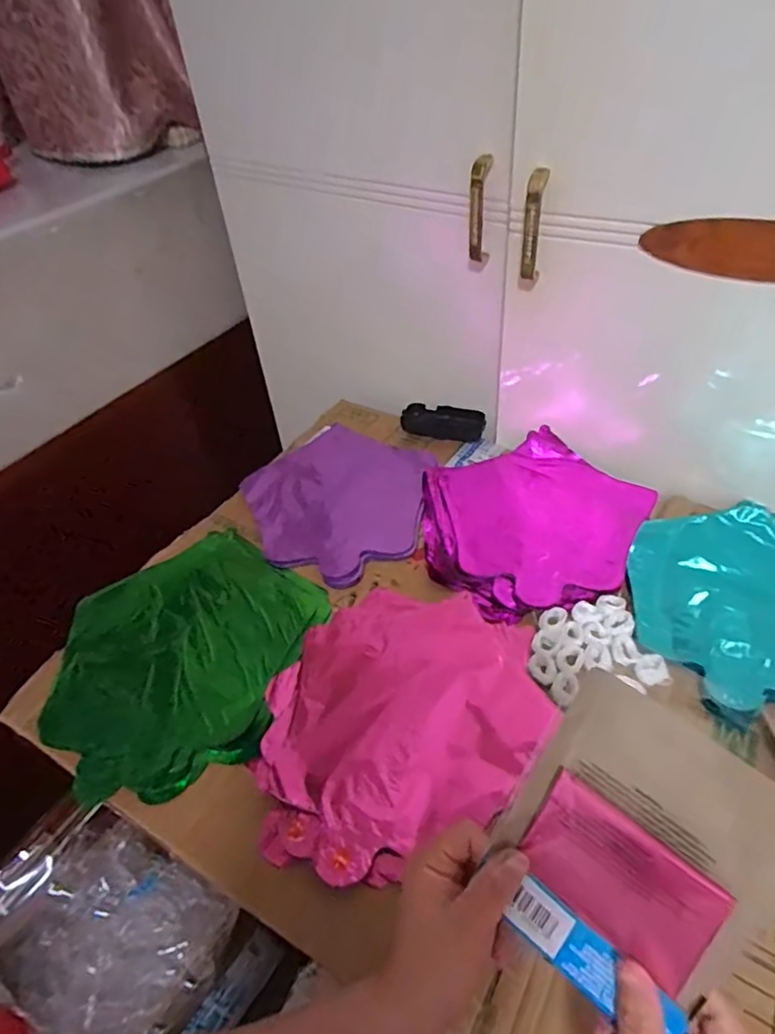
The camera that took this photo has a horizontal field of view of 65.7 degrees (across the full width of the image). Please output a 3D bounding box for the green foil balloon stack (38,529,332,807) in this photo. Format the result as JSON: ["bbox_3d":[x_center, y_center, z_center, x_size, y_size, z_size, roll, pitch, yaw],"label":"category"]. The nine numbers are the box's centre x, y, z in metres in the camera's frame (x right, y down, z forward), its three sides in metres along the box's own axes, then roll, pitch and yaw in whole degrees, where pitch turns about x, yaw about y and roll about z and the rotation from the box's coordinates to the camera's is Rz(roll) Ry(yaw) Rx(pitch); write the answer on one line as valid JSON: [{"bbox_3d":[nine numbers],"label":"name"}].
[{"bbox_3d":[-0.190,0.129,0.577,0.256,0.020,0.243,-26,49,-19],"label":"green foil balloon stack"}]

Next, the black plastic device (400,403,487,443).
[{"bbox_3d":[0.076,-0.128,0.811,0.107,0.030,0.041,9,47,14],"label":"black plastic device"}]

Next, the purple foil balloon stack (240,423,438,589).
[{"bbox_3d":[-0.058,-0.025,0.718,0.230,0.018,0.230,24,52,26],"label":"purple foil balloon stack"}]

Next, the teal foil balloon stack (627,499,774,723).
[{"bbox_3d":[0.339,0.079,0.570,0.217,0.012,0.217,-21,48,-15],"label":"teal foil balloon stack"}]

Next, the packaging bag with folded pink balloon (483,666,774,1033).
[{"bbox_3d":[0.119,0.169,0.301,0.118,0.022,0.140,33,95,35],"label":"packaging bag with folded pink balloon"}]

